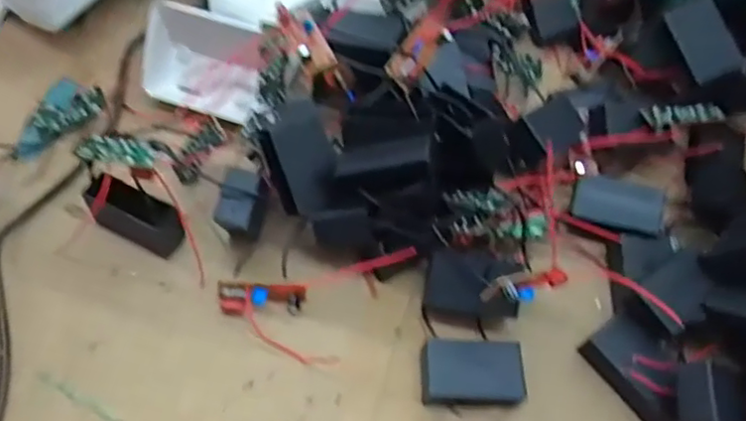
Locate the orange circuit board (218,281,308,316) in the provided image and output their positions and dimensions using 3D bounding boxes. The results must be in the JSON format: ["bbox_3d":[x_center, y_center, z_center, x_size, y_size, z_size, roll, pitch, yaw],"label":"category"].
[{"bbox_3d":[-0.056,0.046,0.312,0.043,0.013,0.014,4,58,-4],"label":"orange circuit board"}]

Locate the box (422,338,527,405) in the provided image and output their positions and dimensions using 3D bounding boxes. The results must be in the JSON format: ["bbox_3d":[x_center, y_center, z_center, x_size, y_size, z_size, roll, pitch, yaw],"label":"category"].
[{"bbox_3d":[0.049,0.079,0.301,0.048,0.015,0.031,4,58,-5],"label":"box"}]

